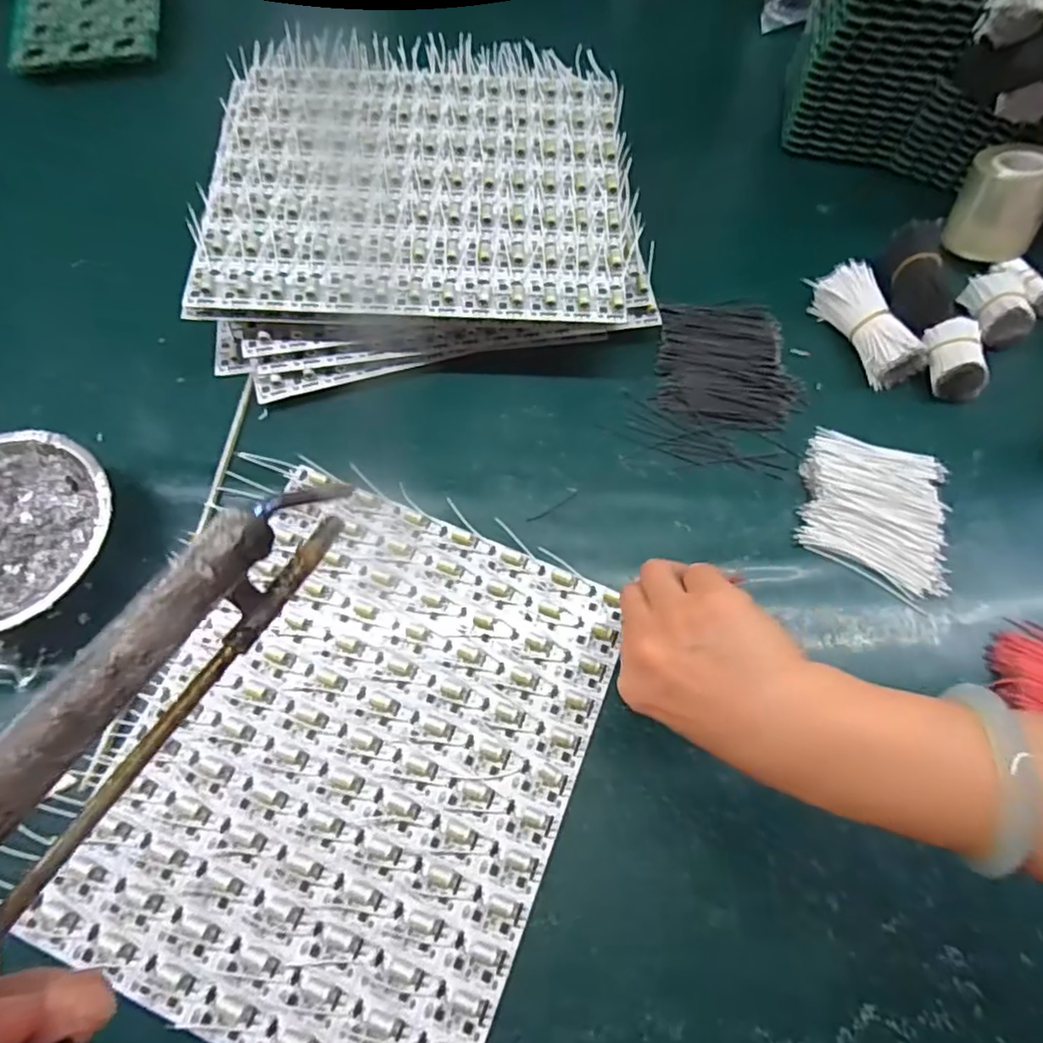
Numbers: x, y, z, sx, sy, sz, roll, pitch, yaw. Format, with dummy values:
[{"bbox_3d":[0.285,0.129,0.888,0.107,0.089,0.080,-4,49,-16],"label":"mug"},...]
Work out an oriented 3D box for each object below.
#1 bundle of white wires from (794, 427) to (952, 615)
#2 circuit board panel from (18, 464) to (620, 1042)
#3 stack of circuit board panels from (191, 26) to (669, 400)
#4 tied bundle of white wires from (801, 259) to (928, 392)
[{"bbox_3d":[0.238,-0.007,0.415,0.093,0.014,0.112,12,68,3],"label":"bundle of white wires"},{"bbox_3d":[-0.093,0.128,0.351,0.232,0.008,0.283,21,69,7],"label":"circuit board panel"},{"bbox_3d":[-0.076,-0.253,0.480,0.320,0.062,0.307,-6,68,-4],"label":"stack of circuit board panels"},{"bbox_3d":[0.258,-0.147,0.459,0.036,0.033,0.094,-24,70,-11],"label":"tied bundle of white wires"}]

